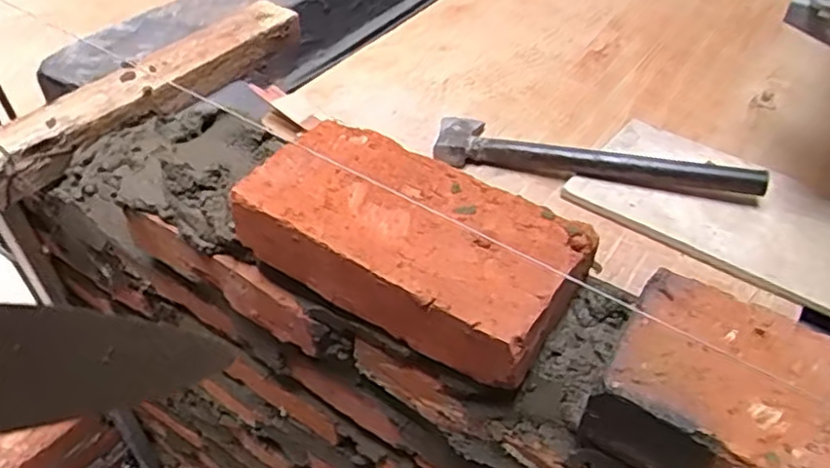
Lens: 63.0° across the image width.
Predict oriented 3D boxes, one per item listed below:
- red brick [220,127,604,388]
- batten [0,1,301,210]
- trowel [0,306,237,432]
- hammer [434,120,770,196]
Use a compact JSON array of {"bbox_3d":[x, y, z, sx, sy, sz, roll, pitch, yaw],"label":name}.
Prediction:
[{"bbox_3d":[-0.004,0.005,0.402,0.199,0.047,0.100,28,50,23],"label":"red brick"},{"bbox_3d":[-0.278,-0.129,0.659,0.073,0.043,0.415,29,51,23],"label":"batten"},{"bbox_3d":[-0.232,0.080,0.307,0.294,0.077,0.044,-7,41,-45],"label":"trowel"},{"bbox_3d":[0.157,-0.065,0.606,0.290,0.038,0.072,16,47,12],"label":"hammer"}]

